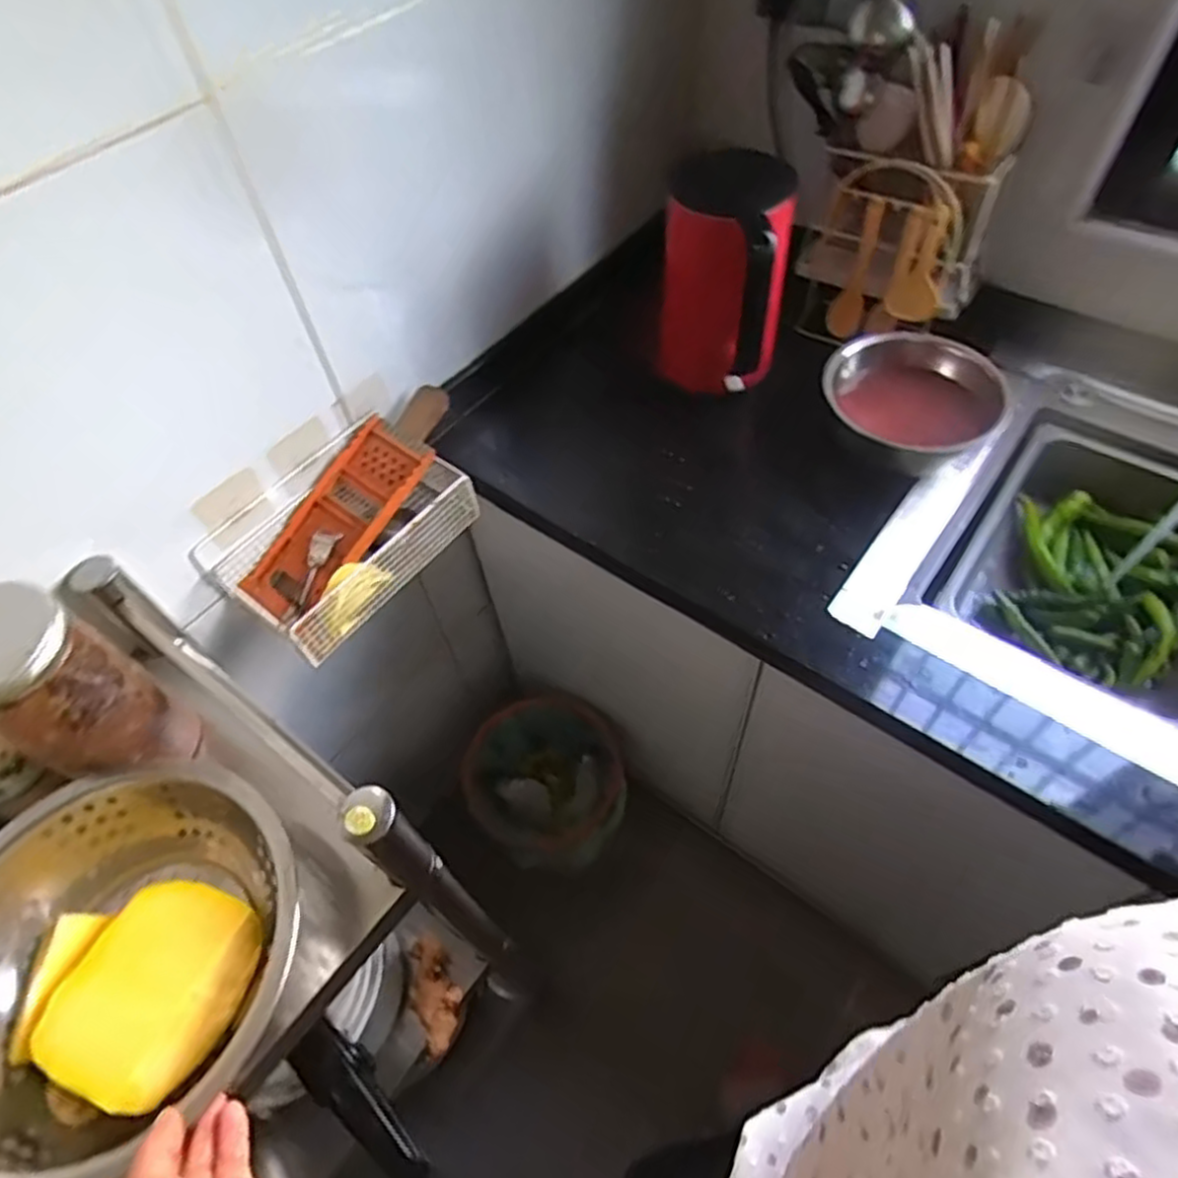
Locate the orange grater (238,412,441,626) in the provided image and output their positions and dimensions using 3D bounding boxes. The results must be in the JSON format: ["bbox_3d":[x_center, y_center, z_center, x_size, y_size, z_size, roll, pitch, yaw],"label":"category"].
[{"bbox_3d":[-0.273,-0.075,0.790,0.099,0.026,0.240,36,85,25],"label":"orange grater"}]

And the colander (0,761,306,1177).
[{"bbox_3d":[-0.346,0.261,0.529,0.216,0.090,0.255,18,59,16],"label":"colander"}]

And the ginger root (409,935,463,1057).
[{"bbox_3d":[-0.178,0.465,0.838,0.051,0.019,0.118,-25,58,-12],"label":"ginger root"}]

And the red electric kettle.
[{"bbox_3d":[0.145,-0.340,0.789,0.123,0.241,0.126,4,56,8],"label":"red electric kettle"}]

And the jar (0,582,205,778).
[{"bbox_3d":[-0.400,0.086,0.565,0.101,0.179,0.092,-2,56,3],"label":"jar"}]

